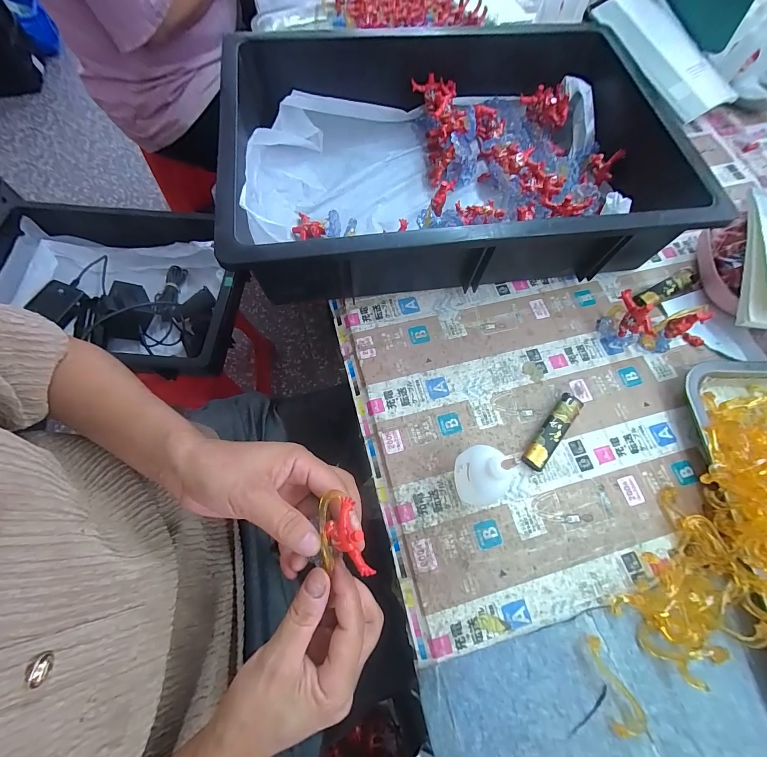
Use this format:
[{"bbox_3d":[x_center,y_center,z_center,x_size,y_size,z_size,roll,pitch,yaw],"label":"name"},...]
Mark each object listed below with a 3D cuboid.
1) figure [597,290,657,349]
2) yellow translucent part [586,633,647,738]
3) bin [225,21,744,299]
[{"bbox_3d":[0.243,-0.058,0.341,0.042,0.048,0.028,39,73,12],"label":"figure"},{"bbox_3d":[0.167,0.219,0.246,0.024,0.006,0.057,-5,69,-4],"label":"yellow translucent part"},{"bbox_3d":[0.077,-0.244,0.381,0.447,0.097,0.317,-7,69,-4],"label":"bin"}]

